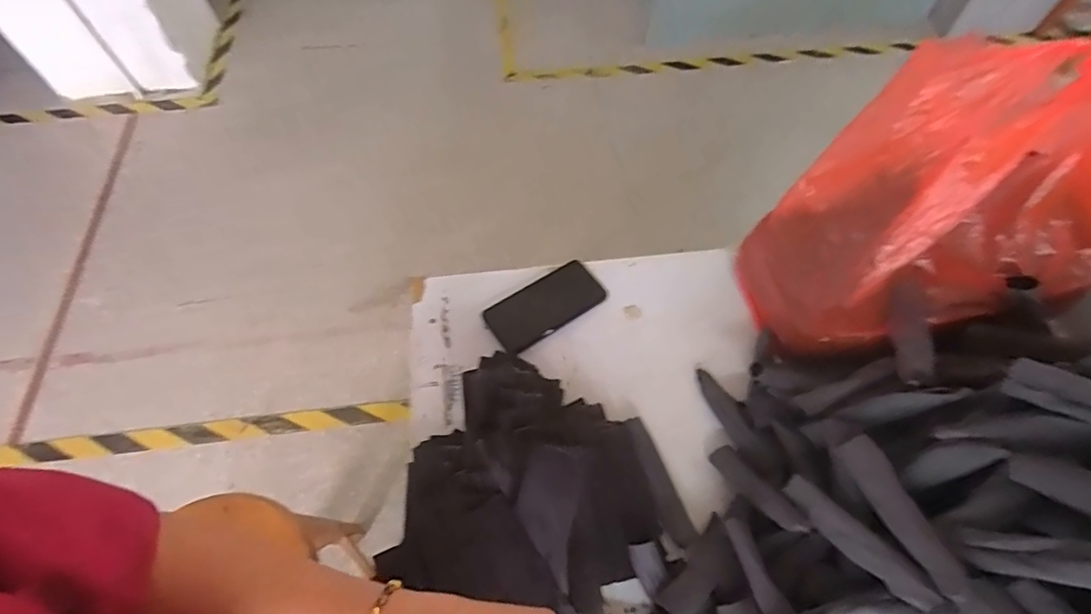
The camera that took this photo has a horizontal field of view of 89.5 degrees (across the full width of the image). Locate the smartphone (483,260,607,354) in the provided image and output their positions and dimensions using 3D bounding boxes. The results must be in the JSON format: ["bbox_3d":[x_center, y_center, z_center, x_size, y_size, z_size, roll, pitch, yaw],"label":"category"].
[{"bbox_3d":[0.000,-0.002,0.753,0.156,0.009,0.076,-32,72,-14],"label":"smartphone"}]

